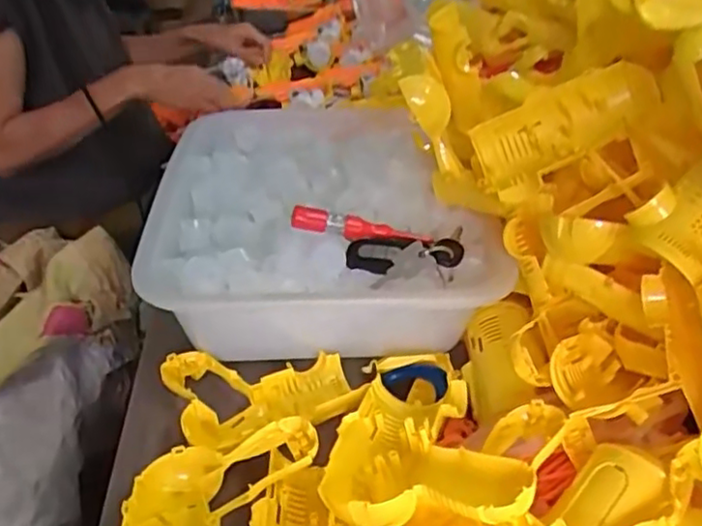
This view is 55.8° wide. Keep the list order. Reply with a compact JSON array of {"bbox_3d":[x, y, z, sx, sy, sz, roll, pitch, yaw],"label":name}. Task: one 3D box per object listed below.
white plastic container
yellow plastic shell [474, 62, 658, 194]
[{"bbox_3d":[-0.036,-0.055,0.653,0.291,0.094,0.374,-3,34,-5],"label":"white plastic container"},{"bbox_3d":[0.154,-0.097,0.491,0.136,0.056,0.046,-25,24,27],"label":"yellow plastic shell"}]

